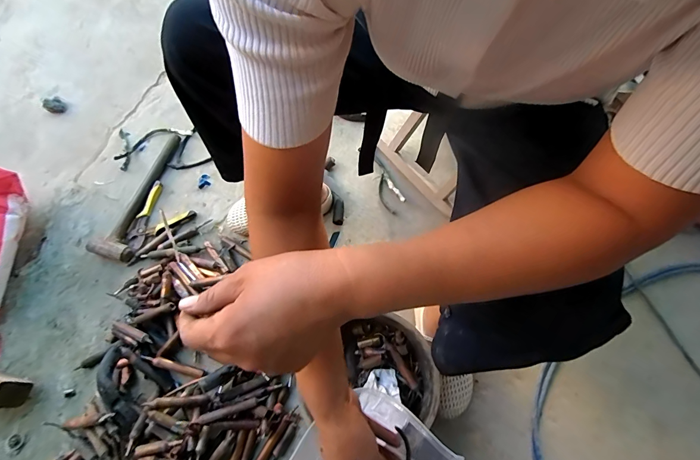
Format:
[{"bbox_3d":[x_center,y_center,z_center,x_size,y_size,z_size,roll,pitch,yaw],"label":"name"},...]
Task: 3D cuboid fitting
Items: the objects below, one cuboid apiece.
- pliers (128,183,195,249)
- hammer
[{"bbox_3d":[-0.488,-0.027,0.839,0.140,0.015,0.155,36,71,17],"label":"pliers"},{"bbox_3d":[-0.534,-0.096,0.868,0.088,0.031,0.354,9,65,6],"label":"hammer"}]

